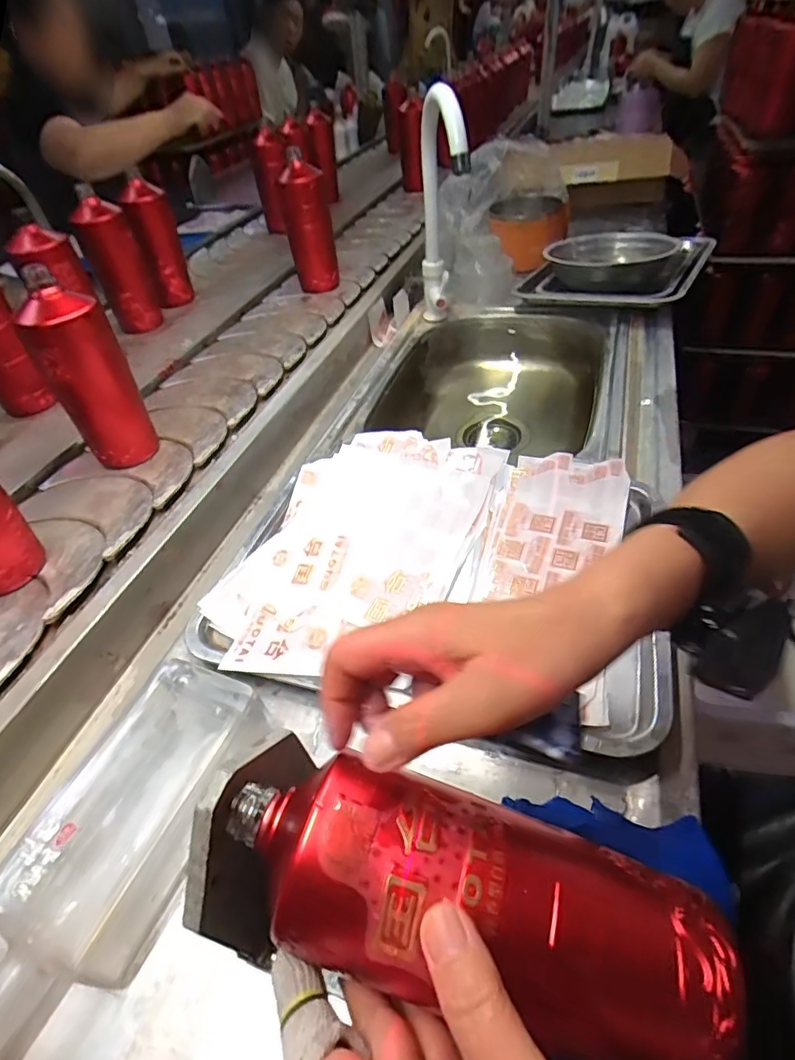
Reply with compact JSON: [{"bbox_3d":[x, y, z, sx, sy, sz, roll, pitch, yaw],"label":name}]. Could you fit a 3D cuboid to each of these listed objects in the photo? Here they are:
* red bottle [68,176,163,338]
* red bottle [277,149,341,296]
[{"bbox_3d":[-0.465,-0.440,0.874,0.078,0.205,0.061,-23,47,-15],"label":"red bottle"},{"bbox_3d":[-0.149,-0.525,0.927,0.085,0.198,0.066,-14,45,-6],"label":"red bottle"}]

